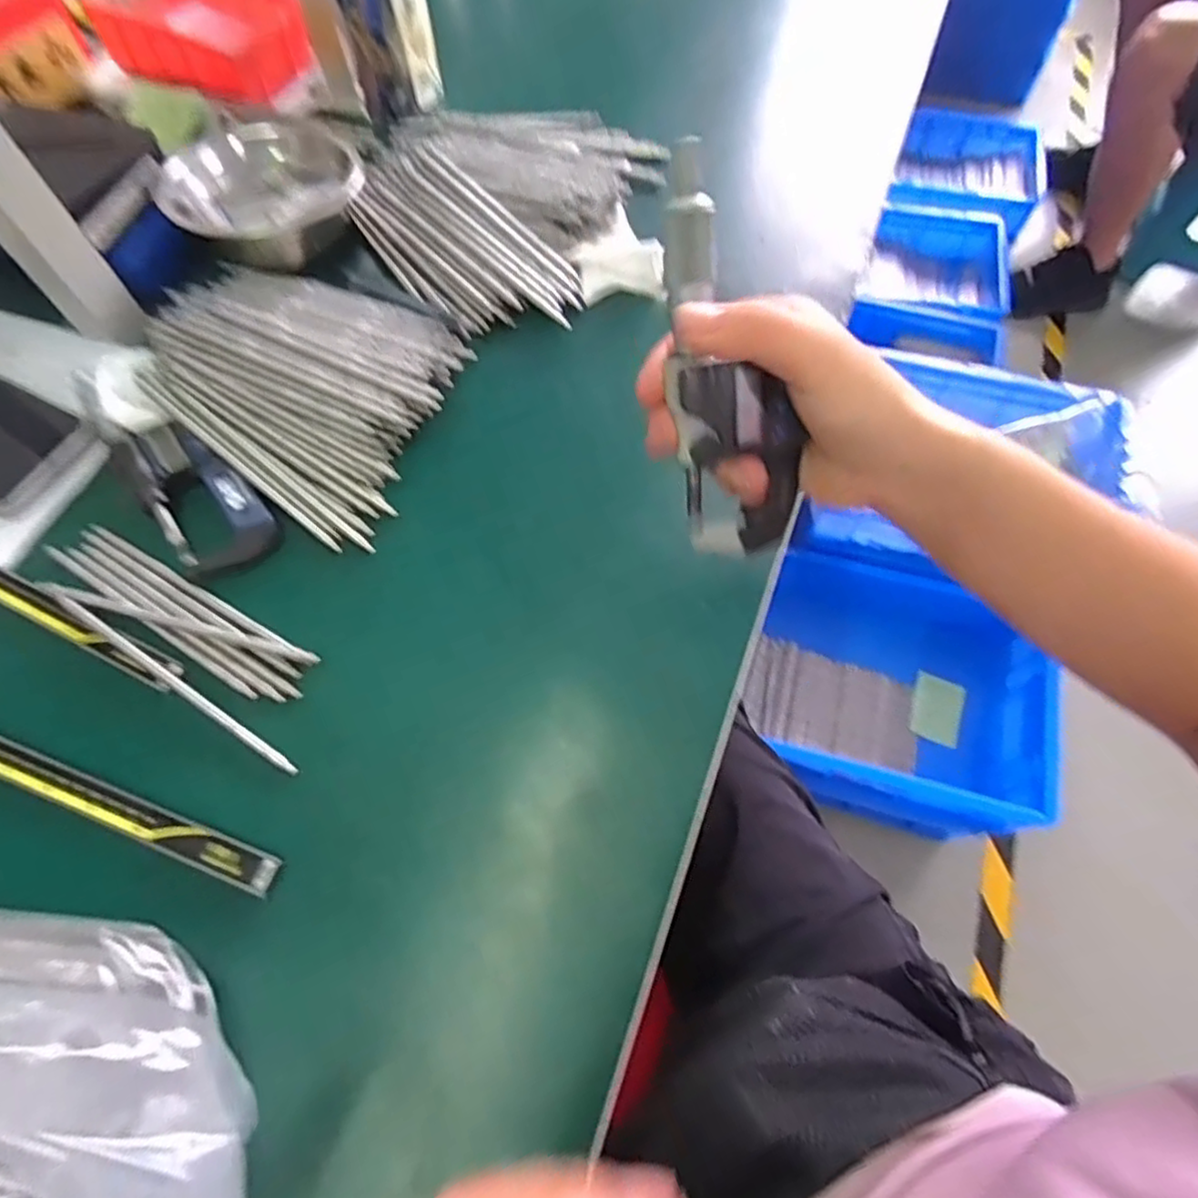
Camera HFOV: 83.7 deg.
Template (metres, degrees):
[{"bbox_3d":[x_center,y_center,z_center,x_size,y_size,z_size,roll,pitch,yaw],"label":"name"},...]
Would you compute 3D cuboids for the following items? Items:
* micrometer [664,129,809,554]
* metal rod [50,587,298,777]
[{"bbox_3d":[0.049,-0.085,0.263,0.049,0.157,0.025,-28,32,-11],"label":"micrometer"},{"bbox_3d":[-0.219,0.039,0.339,0.175,0.004,0.006,31,68,15],"label":"metal rod"}]

